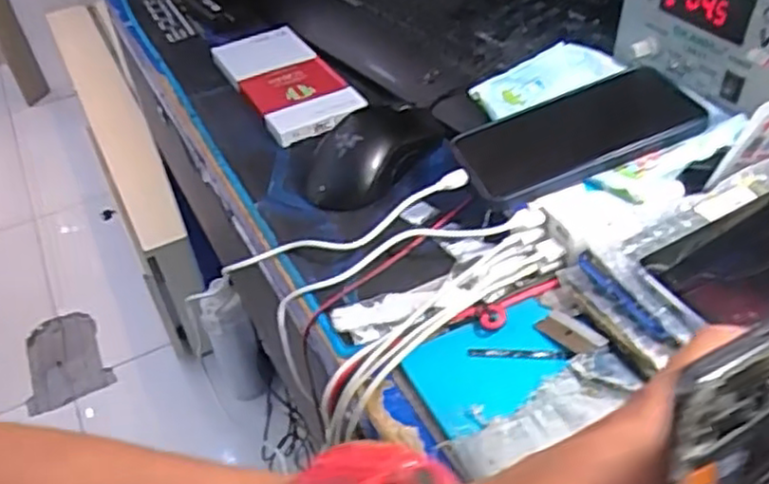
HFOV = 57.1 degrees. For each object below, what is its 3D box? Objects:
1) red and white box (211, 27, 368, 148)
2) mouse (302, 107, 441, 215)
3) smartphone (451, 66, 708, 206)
[{"bbox_3d":[-0.090,-0.147,0.656,0.083,0.022,0.218,-21,45,-16],"label":"red and white box"},{"bbox_3d":[-0.010,-0.073,0.553,0.118,0.036,0.076,-25,46,-20],"label":"mouse"},{"bbox_3d":[0.130,-0.076,0.482,0.155,0.013,0.080,-22,44,-2],"label":"smartphone"}]

